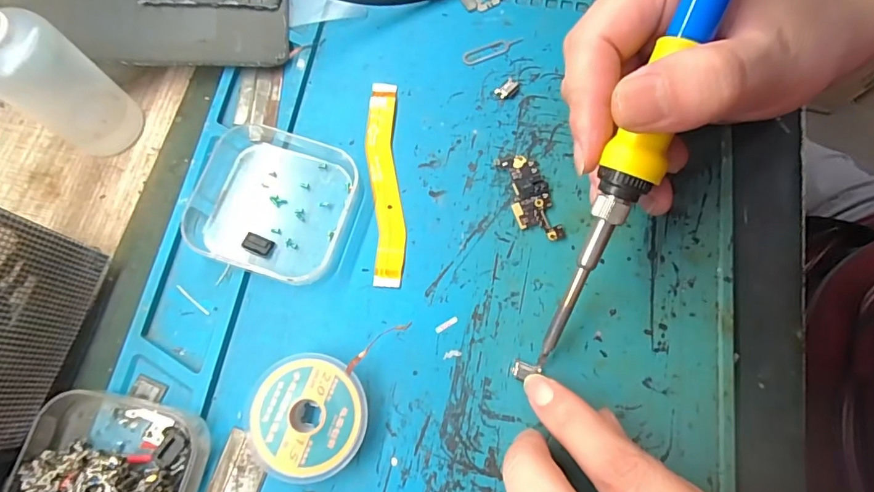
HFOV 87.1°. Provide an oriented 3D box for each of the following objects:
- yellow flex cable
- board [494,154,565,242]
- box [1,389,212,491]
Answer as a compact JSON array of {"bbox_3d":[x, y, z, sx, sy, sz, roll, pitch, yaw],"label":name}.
[{"bbox_3d":[-0.024,-0.031,0.214,0.015,0.004,0.100,-5,73,-1],"label":"yellow flex cable"},{"bbox_3d":[0.042,-0.022,0.210,0.018,0.004,0.043,-18,74,-5],"label":"board"},{"bbox_3d":[-0.124,0.089,0.168,0.065,0.023,0.062,12,73,4],"label":"box"}]

